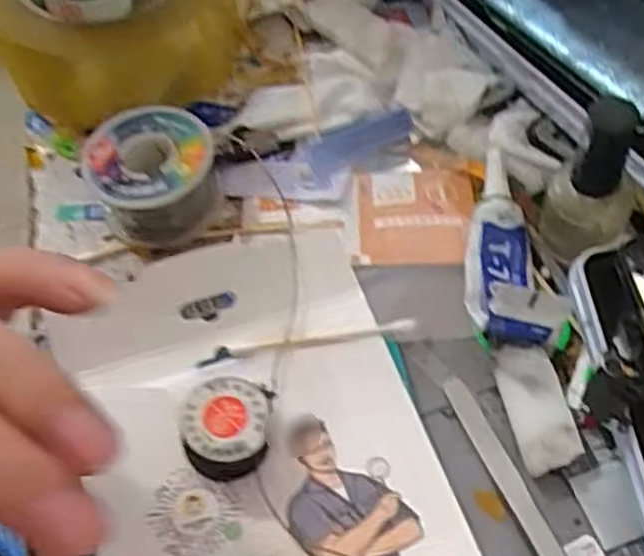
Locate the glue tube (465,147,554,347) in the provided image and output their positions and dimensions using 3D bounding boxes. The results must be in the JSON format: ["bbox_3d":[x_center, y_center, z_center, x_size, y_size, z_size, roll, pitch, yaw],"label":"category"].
[{"bbox_3d":[0.070,-0.016,0.309,0.027,0.020,0.087,-2,60,0],"label":"glue tube"}]

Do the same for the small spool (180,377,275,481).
[{"bbox_3d":[-0.032,0.052,0.271,0.028,0.022,0.029,-1,60,1],"label":"small spool"}]

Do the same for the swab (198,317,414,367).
[{"bbox_3d":[-0.005,0.024,0.301,0.083,0.004,0.006,-11,60,-5],"label":"swab"}]

